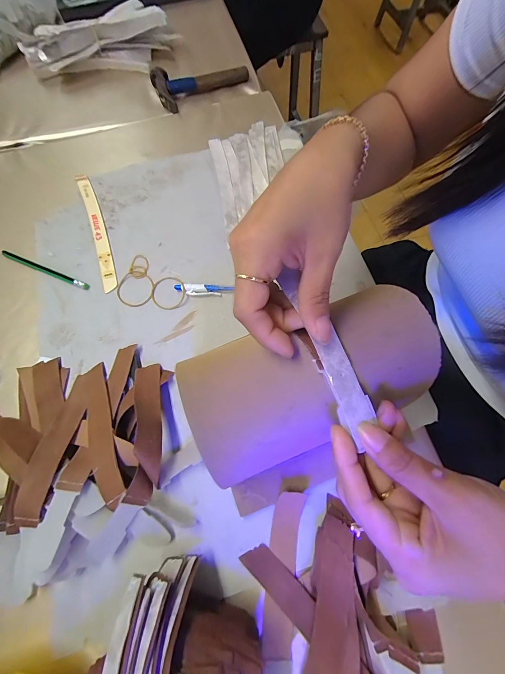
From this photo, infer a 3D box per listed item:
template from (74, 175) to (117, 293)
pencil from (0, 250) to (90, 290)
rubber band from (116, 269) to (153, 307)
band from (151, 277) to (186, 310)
[{"bbox_3d":[-0.212,-0.149,0.397,0.020,0.004,0.205,-21,70,-7],"label":"template"},{"bbox_3d":[-0.268,-0.086,0.372,0.138,0.005,0.008,21,71,9],"label":"pencil"},{"bbox_3d":[-0.144,-0.059,0.361,0.045,0.004,0.047,0,69,1],"label":"rubber band"},{"bbox_3d":[-0.103,-0.055,0.357,0.042,0.008,0.045,0,69,1],"label":"band"}]

